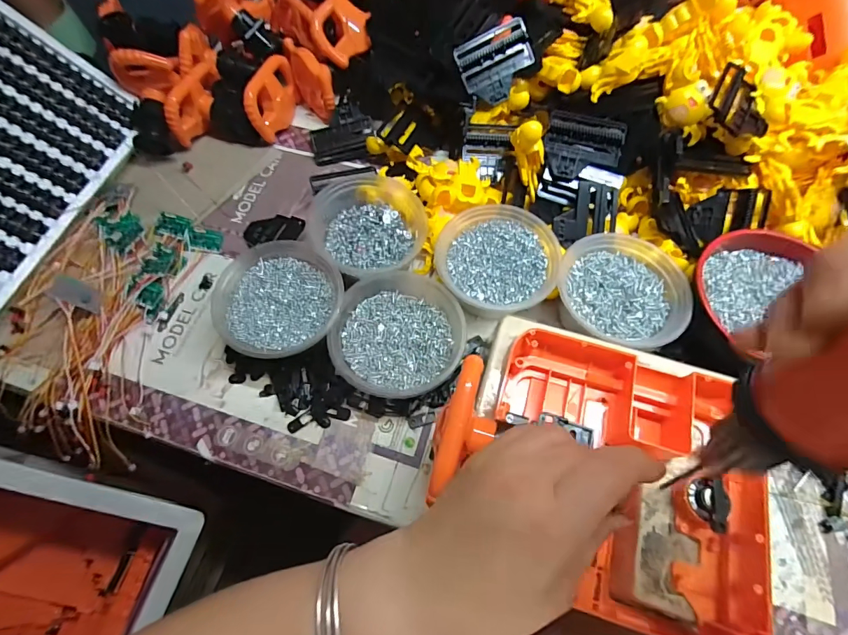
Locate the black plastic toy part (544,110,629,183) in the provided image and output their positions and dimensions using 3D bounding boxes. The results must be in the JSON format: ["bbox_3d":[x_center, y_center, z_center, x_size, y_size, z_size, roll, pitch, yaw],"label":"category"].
[{"bbox_3d":[0.156,-0.167,0.401,0.072,0.016,0.064,19,90,14],"label":"black plastic toy part"}]

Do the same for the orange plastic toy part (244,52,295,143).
[{"bbox_3d":[-0.178,-0.259,0.473,0.025,0.060,0.088,8,67,4],"label":"orange plastic toy part"}]

